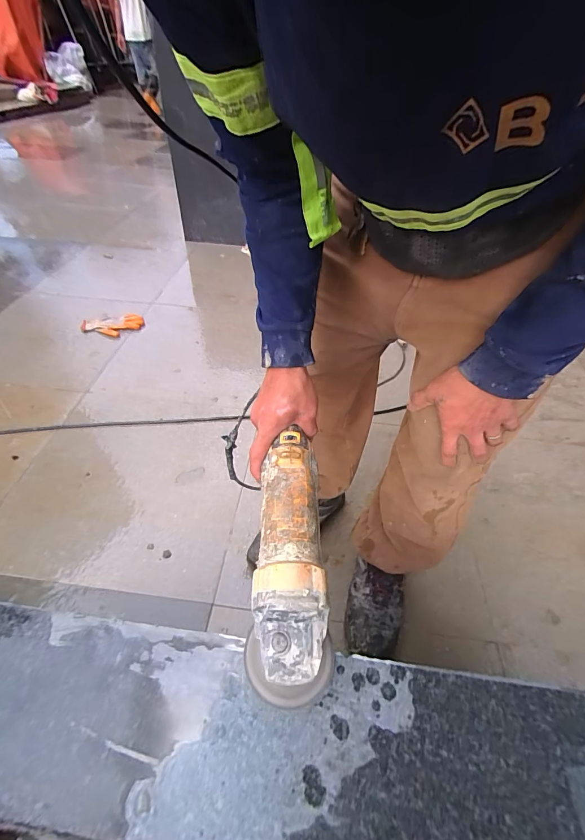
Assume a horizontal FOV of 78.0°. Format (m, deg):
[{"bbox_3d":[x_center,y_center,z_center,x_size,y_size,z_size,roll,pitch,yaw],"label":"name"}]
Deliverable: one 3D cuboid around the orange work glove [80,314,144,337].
[{"bbox_3d":[-0.742,-0.385,1.483,0.236,0.024,0.144,-9,49,-11],"label":"orange work glove"}]

